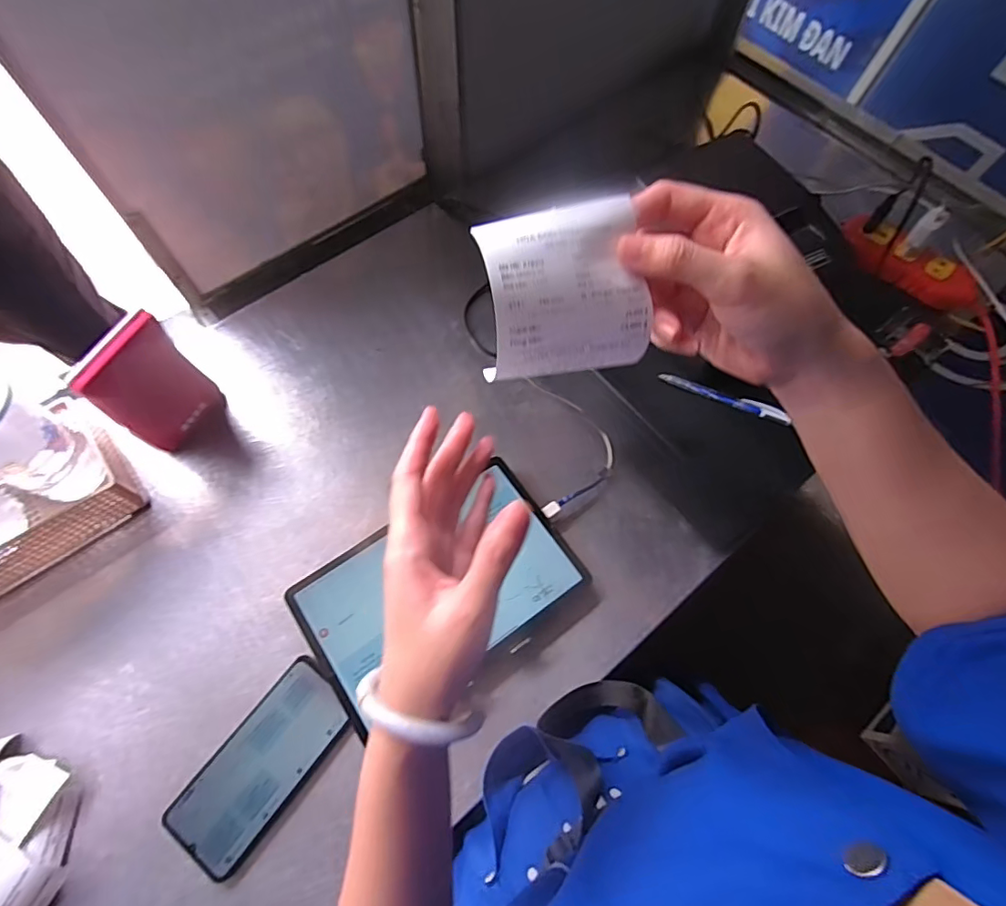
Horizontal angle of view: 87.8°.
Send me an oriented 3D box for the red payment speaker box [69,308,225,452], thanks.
[{"bbox_3d":[-0.348,-0.066,0.532,0.029,0.135,0.092,22,70,6],"label":"red payment speaker box"}]

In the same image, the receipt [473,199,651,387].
[{"bbox_3d":[0.027,-0.074,0.244,0.075,0.021,0.073,-15,97,-15],"label":"receipt"}]

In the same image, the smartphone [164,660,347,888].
[{"bbox_3d":[-0.209,0.270,0.461,0.077,0.010,0.161,36,72,11],"label":"smartphone"}]

